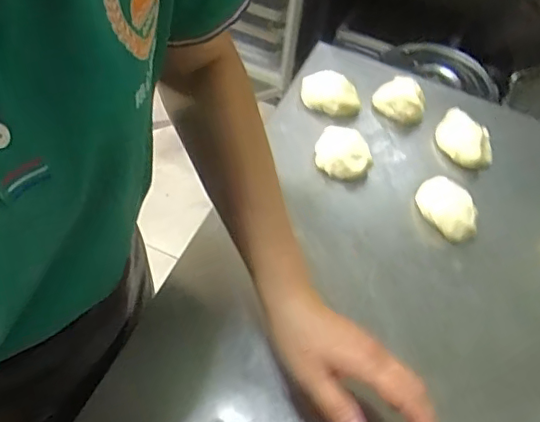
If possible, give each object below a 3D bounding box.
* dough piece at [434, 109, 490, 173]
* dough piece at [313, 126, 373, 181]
[{"bbox_3d":[0.238,-0.086,0.686,0.052,0.039,0.081,-31,63,-24],"label":"dough piece"},{"bbox_3d":[0.085,-0.063,0.653,0.067,0.039,0.053,19,55,8],"label":"dough piece"}]

